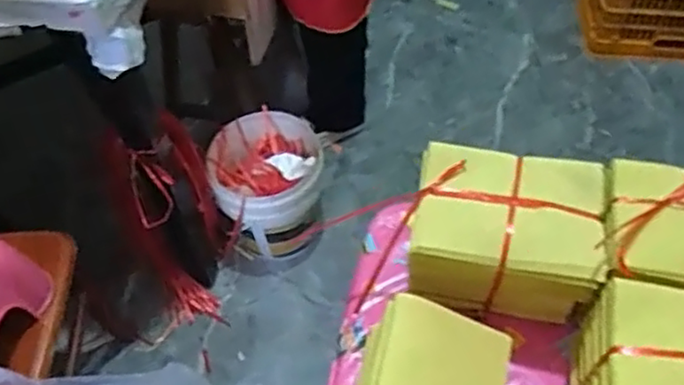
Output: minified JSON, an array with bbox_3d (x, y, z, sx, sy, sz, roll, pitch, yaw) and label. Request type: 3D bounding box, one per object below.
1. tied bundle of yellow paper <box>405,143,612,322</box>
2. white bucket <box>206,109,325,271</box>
[{"bbox_3d":[0.155,0.045,0.644,0.165,0.122,0.117,6,55,8],"label":"tied bundle of yellow paper"},{"bbox_3d":[-0.164,-0.002,1.567,0.242,0.276,0.249,-2,54,2],"label":"white bucket"}]

